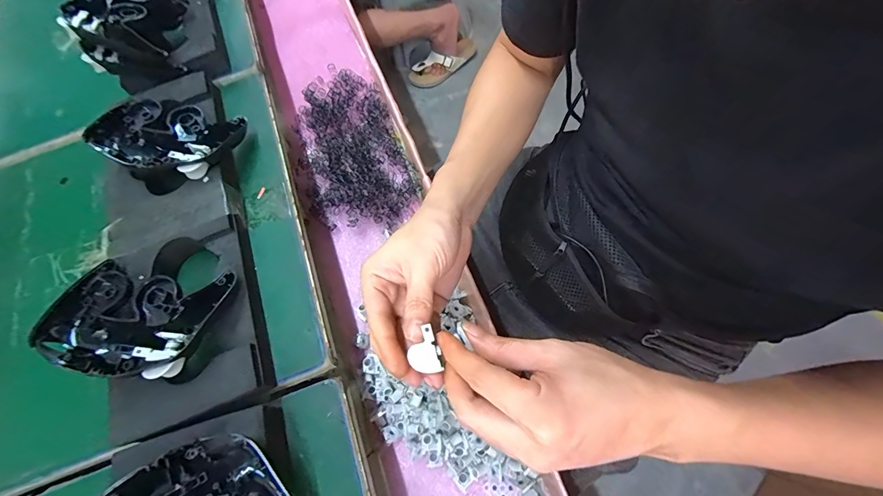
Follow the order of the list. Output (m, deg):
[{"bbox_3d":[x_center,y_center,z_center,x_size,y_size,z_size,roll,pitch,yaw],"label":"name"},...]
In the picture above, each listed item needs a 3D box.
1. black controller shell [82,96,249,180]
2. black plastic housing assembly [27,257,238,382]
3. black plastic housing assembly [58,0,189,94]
[{"bbox_3d":[-0.297,-0.118,0.408,0.128,0.048,0.089,2,60,5],"label":"black controller shell"},{"bbox_3d":[-0.258,0.058,0.317,0.128,0.032,0.097,1,60,5],"label":"black plastic housing assembly"},{"bbox_3d":[-0.380,-0.268,0.462,0.088,0.078,0.128,-17,60,-6],"label":"black plastic housing assembly"}]

